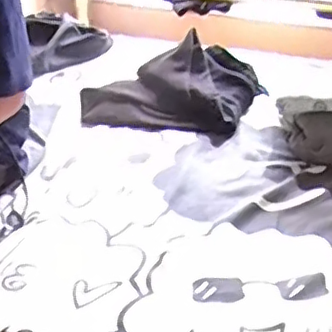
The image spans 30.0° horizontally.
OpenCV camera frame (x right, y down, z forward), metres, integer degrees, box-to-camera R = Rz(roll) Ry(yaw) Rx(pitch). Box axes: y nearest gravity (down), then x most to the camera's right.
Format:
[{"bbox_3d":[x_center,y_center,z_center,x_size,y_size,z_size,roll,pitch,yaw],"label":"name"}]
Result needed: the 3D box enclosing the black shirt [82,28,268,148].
[{"bbox_3d":[0.024,-0.169,1.221,0.291,0.087,0.318,14,34,15],"label":"black shirt"}]

